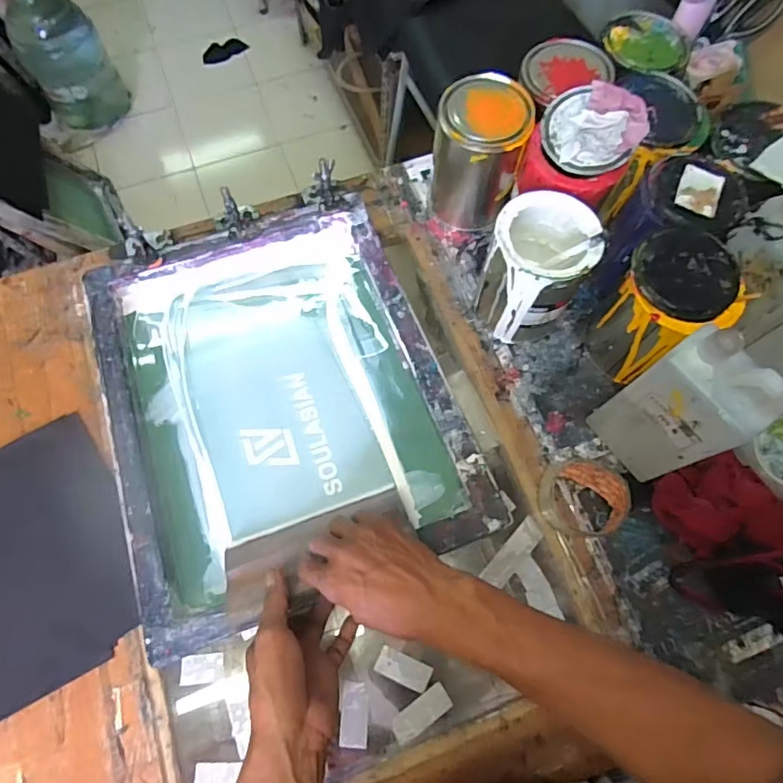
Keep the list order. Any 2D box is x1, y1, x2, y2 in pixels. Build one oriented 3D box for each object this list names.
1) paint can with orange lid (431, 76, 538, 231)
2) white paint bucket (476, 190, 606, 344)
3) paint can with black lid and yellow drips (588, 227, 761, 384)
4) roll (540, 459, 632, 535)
[{"bbox_3d":[0.106,-0.294,0.660,0.108,0.154,0.101,4,70,0],"label":"paint can with orange lid"},{"bbox_3d":[0.163,-0.139,0.609,0.110,0.146,0.119,29,72,9],"label":"white paint bucket"},{"bbox_3d":[0.296,-0.085,0.586,0.103,0.157,0.103,0,70,-1],"label":"paint can with black lid and yellow drips"},{"bbox_3d":[0.214,0.115,0.574,0.091,0.040,0.082,5,70,0],"label":"roll"}]

